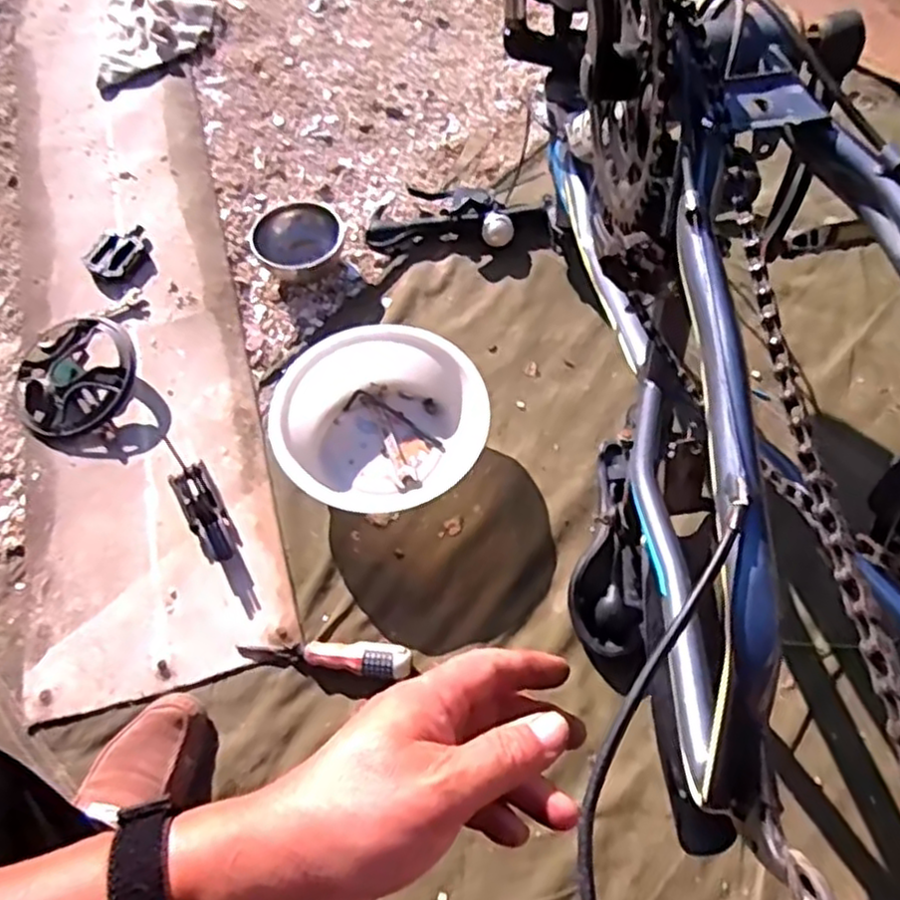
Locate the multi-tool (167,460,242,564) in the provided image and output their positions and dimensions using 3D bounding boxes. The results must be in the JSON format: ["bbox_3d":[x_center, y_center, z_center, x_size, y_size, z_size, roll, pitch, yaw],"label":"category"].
[{"bbox_3d":[-0.290,0.072,0.851,0.046,0.022,0.130,-29,69,-9],"label":"multi-tool"}]

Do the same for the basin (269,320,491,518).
[{"bbox_3d":[-0.082,-0.035,0.888,0.246,0.084,0.234,0,63,1],"label":"basin"}]

